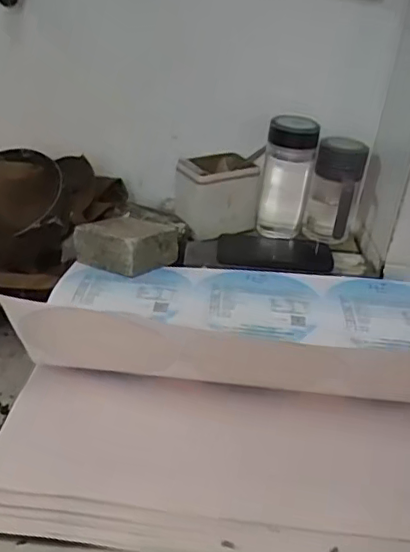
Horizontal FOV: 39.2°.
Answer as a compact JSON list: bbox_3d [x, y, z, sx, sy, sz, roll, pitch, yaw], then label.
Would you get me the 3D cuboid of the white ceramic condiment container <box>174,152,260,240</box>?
[{"bbox_3d":[0.017,-0.128,0.931,0.124,0.112,0.081,-9,32,-26],"label":"white ceramic condiment container"}]

